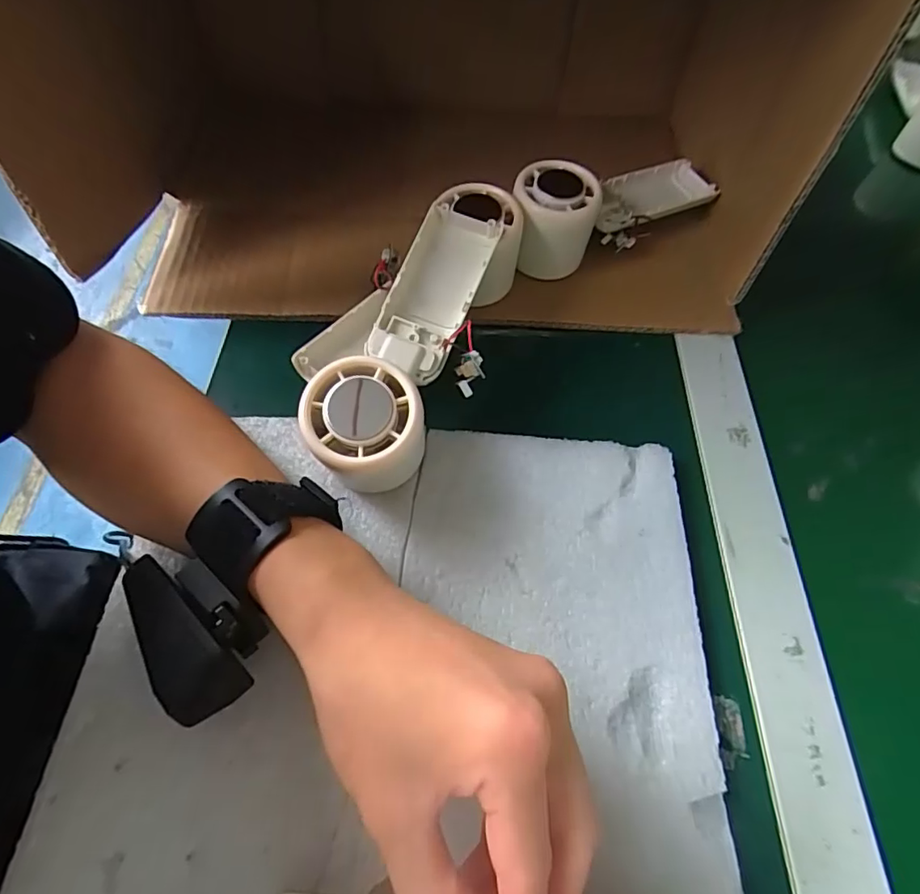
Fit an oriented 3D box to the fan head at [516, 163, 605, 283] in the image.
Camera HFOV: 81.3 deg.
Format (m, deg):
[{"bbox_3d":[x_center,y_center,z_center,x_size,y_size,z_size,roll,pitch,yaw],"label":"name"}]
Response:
[{"bbox_3d":[0.061,-0.150,0.359,0.055,0.059,0.047,1,60,-3],"label":"fan head"}]

